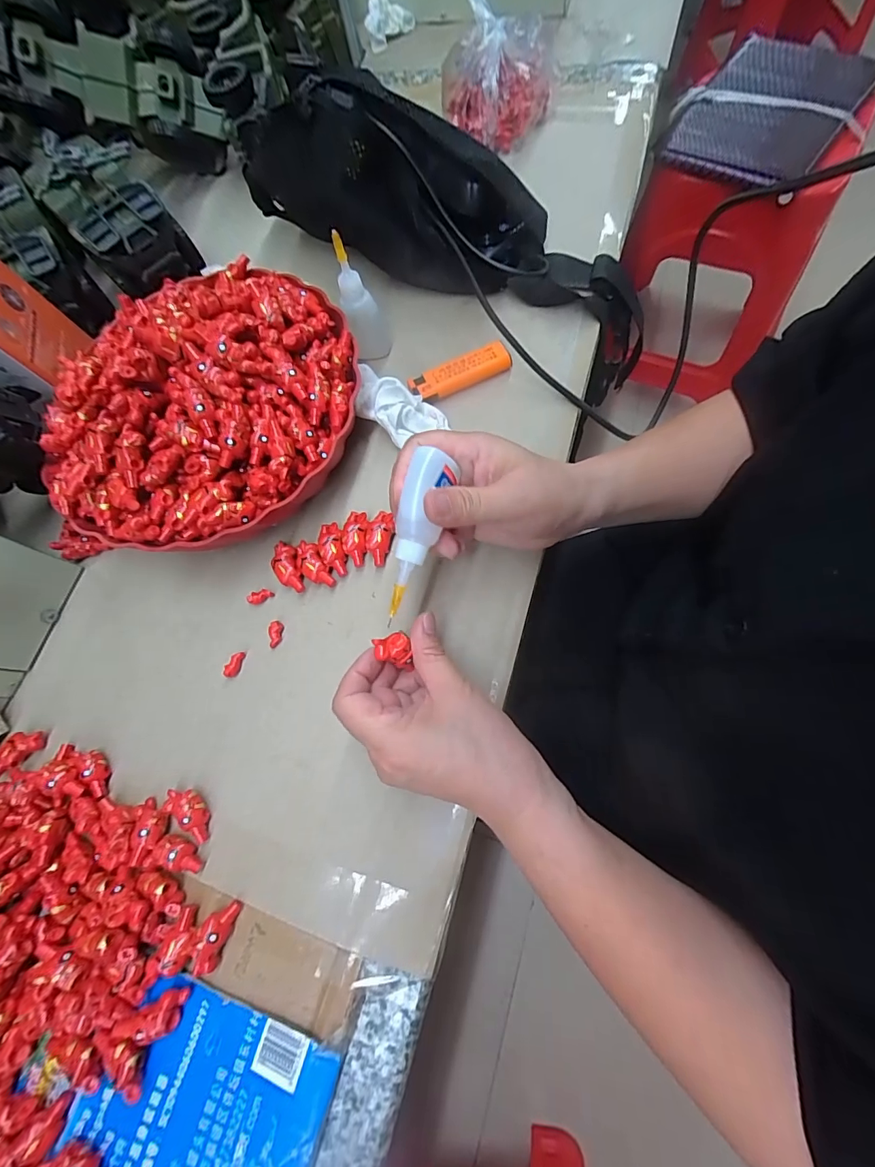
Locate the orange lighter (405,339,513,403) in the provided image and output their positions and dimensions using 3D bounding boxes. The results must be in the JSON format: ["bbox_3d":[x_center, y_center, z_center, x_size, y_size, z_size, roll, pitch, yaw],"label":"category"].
[{"bbox_3d":[0.017,-0.164,0.343,0.079,0.016,0.021,-26,70,0],"label":"orange lighter"}]

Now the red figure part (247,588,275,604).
[{"bbox_3d":[-0.128,0.009,0.316,0.018,0.004,0.010,-32,70,-2],"label":"red figure part"}]

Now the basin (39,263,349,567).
[{"bbox_3d":[-0.165,-0.137,0.307,0.210,0.082,0.232,-2,72,9],"label":"basin"}]

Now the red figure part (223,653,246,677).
[{"bbox_3d":[-0.141,0.056,0.304,0.009,0.004,0.018,16,76,14],"label":"red figure part"}]

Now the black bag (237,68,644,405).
[{"bbox_3d":[0.017,-0.281,0.365,0.375,0.109,0.081,21,75,-10],"label":"black bag"}]

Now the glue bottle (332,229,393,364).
[{"bbox_3d":[-0.057,-0.216,0.330,0.032,0.083,0.037,-13,71,5],"label":"glue bottle"}]

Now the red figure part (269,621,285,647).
[{"bbox_3d":[-0.113,0.035,0.307,0.010,0.004,0.018,-8,71,7],"label":"red figure part"}]

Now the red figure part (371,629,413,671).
[{"bbox_3d":[-0.026,0.037,0.251,0.020,0.010,0.018,-8,74,-1],"label":"red figure part"}]

